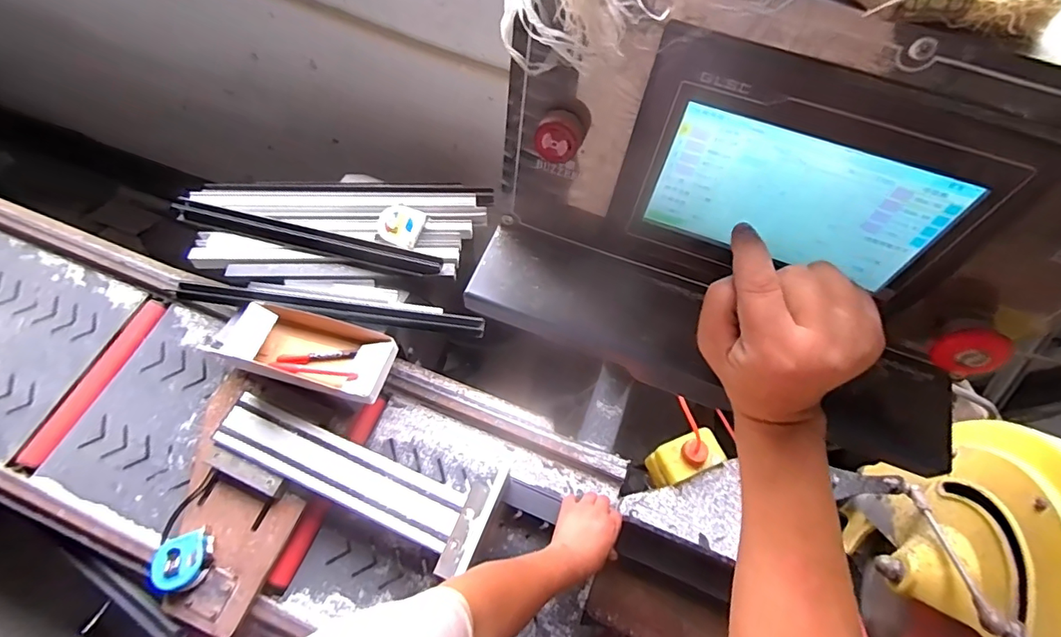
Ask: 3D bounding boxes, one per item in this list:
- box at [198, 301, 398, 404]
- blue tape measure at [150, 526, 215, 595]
[{"bbox_3d":[-0.323,0.044,0.717,0.251,0.042,0.110,15,65,5],"label":"box"},{"bbox_3d":[-0.457,0.322,0.656,0.066,0.029,0.067,-14,66,-9],"label":"blue tape measure"}]

